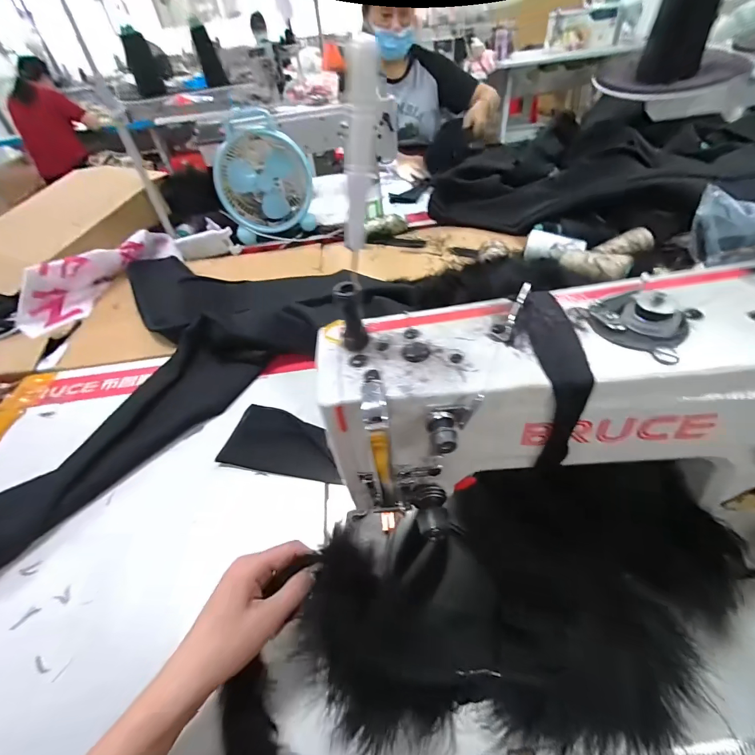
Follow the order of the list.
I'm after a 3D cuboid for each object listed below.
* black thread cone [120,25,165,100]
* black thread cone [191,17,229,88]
[{"bbox_3d":[-0.457,-0.610,0.731,0.045,0.103,0.055,-22,46,-15],"label":"black thread cone"},{"bbox_3d":[-0.319,-0.612,0.712,0.034,0.097,0.041,-11,44,-4],"label":"black thread cone"}]

